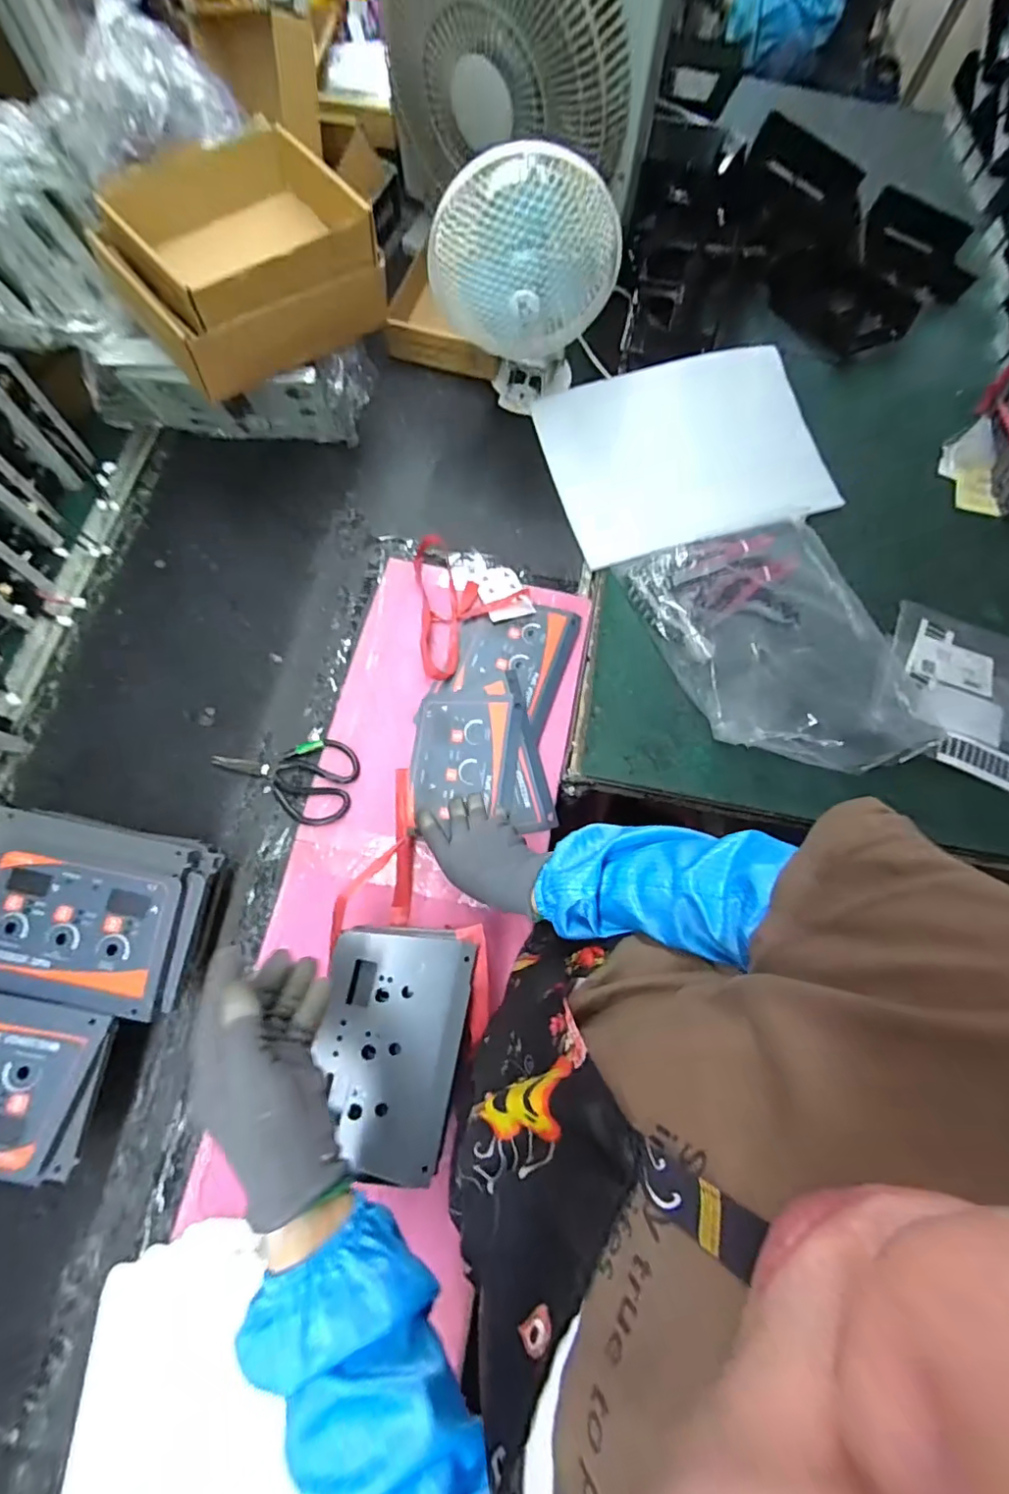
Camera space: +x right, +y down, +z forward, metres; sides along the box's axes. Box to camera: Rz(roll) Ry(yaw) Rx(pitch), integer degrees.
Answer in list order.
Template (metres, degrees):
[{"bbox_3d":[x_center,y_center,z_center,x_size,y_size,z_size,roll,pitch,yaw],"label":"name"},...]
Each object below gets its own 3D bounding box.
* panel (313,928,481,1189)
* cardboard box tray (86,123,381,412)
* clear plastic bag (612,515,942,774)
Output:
[{"bbox_3d":[-0.103,0.270,0.494,0.125,0.015,0.195,7,72,0],"label":"panel"},{"bbox_3d":[-0.278,-0.517,0.615,0.240,0.124,0.156,-37,78,-13],"label":"cardboard box tray"},{"bbox_3d":[0.358,-0.130,0.711,0.281,0.038,0.372,-24,76,-10],"label":"clear plastic bag"}]

